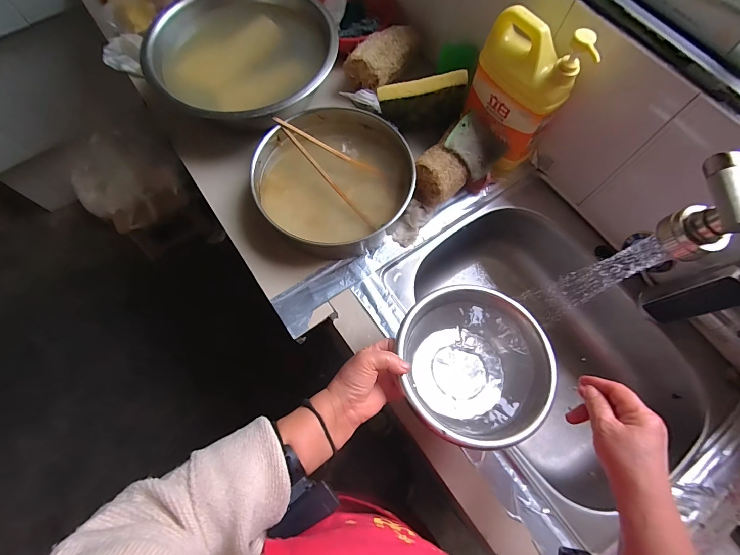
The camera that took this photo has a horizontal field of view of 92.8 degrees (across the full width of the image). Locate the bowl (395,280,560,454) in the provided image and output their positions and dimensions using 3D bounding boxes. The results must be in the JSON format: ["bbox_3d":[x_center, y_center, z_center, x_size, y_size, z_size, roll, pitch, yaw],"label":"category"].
[{"bbox_3d":[0.128,0.106,0.450,0.177,0.079,0.188,0,70,0],"label":"bowl"}]

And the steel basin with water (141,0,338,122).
[{"bbox_3d":[-0.231,-0.415,0.681,0.323,0.103,0.323,0,70,0],"label":"steel basin with water"}]

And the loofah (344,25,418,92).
[{"bbox_3d":[0.030,-0.430,0.684,0.078,0.055,0.152,41,75,13],"label":"loofah"}]

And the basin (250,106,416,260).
[{"bbox_3d":[-0.060,-0.178,0.606,0.254,0.074,0.269,0,70,0],"label":"basin"}]

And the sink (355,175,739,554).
[{"bbox_3d":[0.298,0.136,0.626,0.405,0.172,0.539,-33,74,-11],"label":"sink"}]

